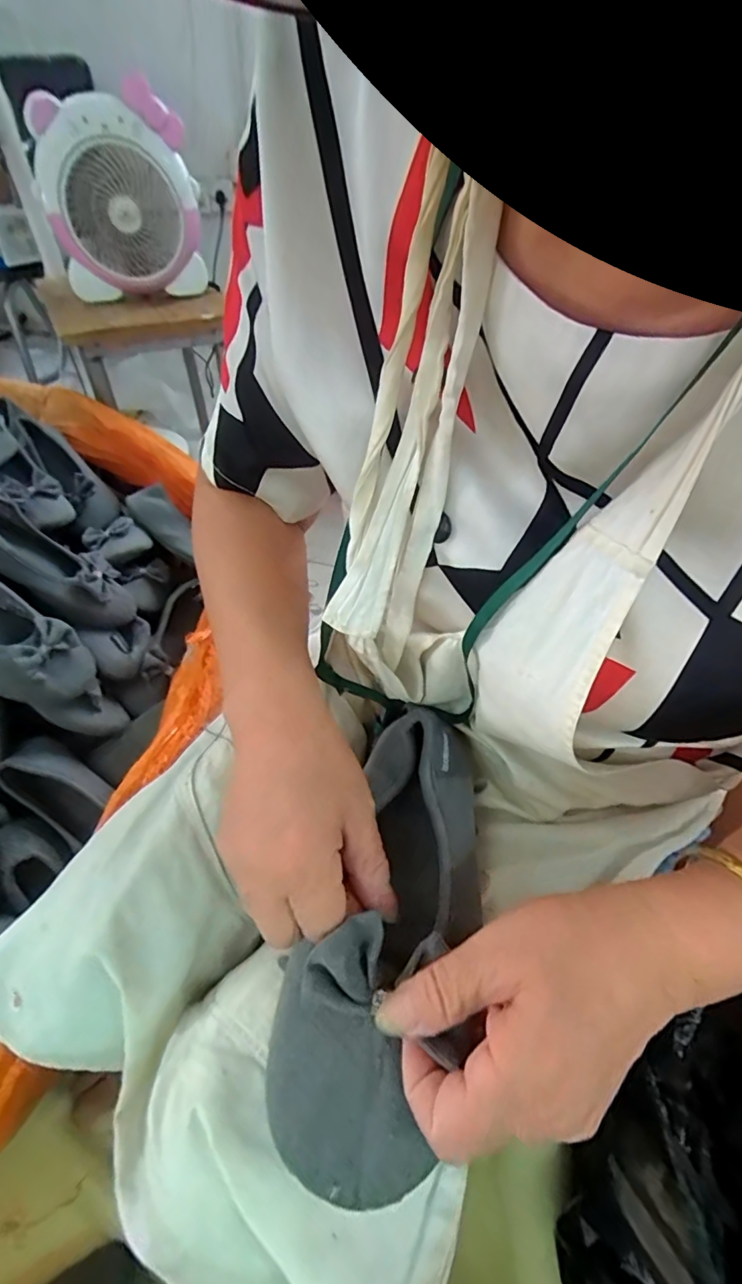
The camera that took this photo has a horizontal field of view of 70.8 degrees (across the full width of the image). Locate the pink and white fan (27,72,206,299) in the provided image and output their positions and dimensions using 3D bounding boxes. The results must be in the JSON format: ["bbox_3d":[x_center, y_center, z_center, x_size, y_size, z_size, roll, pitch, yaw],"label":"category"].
[{"bbox_3d":[-0.420,-0.735,0.884,0.234,0.271,0.115,-13,48,-14],"label":"pink and white fan"}]

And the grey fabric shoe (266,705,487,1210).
[{"bbox_3d":[0.014,0.142,0.275,0.081,0.058,0.209,14,48,12],"label":"grey fabric shoe"}]

